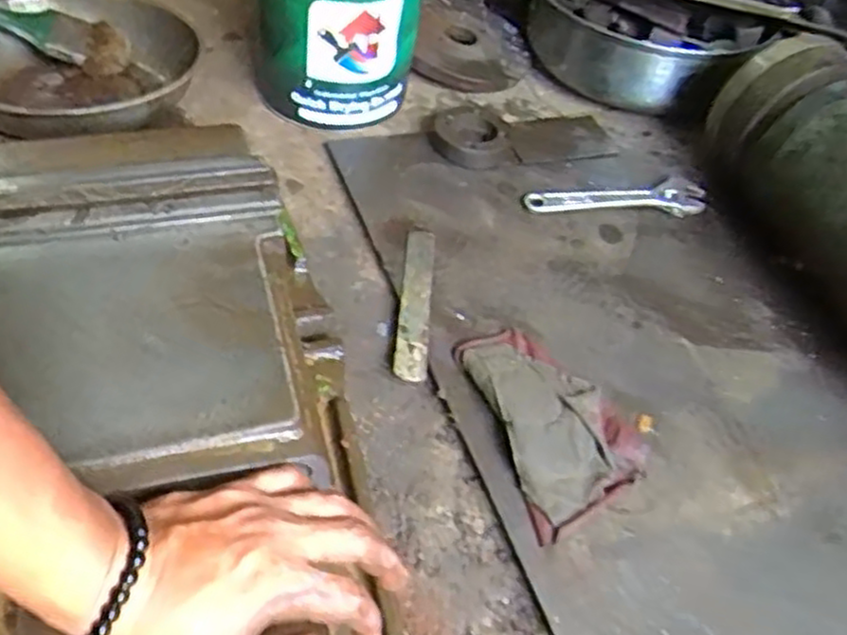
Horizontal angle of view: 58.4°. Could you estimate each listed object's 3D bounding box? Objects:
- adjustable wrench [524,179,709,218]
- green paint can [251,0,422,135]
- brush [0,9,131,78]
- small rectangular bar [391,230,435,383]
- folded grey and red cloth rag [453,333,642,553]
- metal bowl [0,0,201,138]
[{"bbox_3d":[0.197,-0.117,0.762,0.194,0.009,0.048,-7,48,-16],"label":"adjustable wrench"},{"bbox_3d":[-0.089,-0.314,0.757,0.163,0.207,0.152,-1,47,-11],"label":"green paint can"},{"bbox_3d":[-0.410,-0.298,0.772,0.204,0.032,0.052,13,44,-23],"label":"brush"},{"bbox_3d":[-0.007,-0.015,0.638,0.026,0.011,0.161,7,46,-3],"label":"small rectangular bar"},{"bbox_3d":[0.097,0.075,0.572,0.101,0.028,0.170,-10,49,-18],"label":"folded grey and red cloth rag"},{"bbox_3d":[-0.347,-0.243,0.762,0.238,0.082,0.247,5,46,-5],"label":"metal bowl"}]

